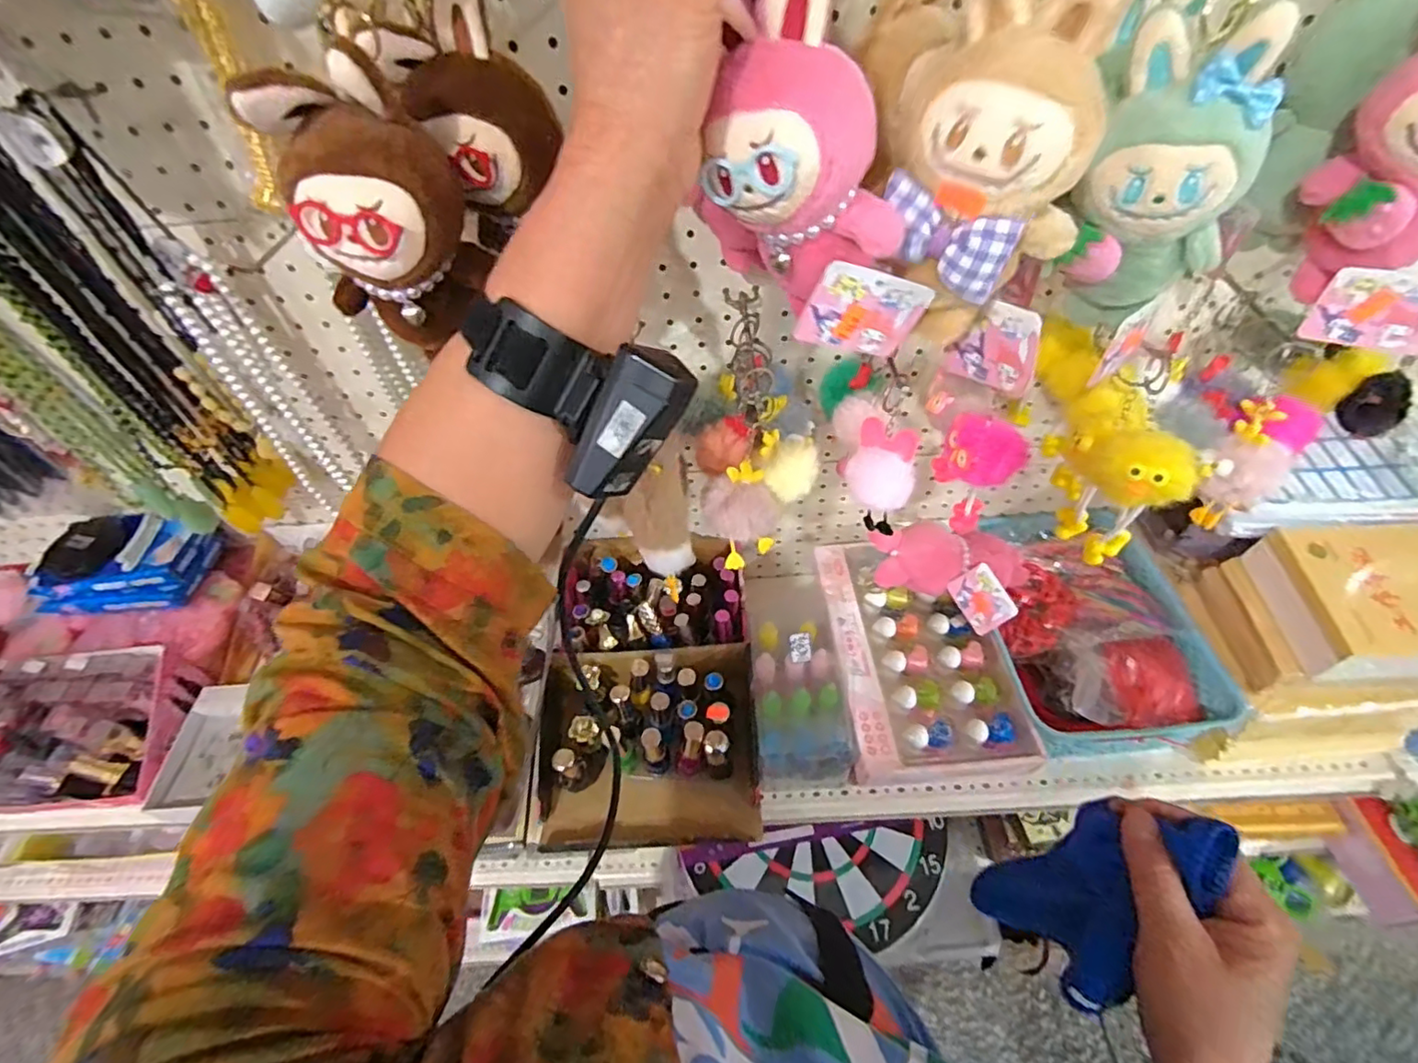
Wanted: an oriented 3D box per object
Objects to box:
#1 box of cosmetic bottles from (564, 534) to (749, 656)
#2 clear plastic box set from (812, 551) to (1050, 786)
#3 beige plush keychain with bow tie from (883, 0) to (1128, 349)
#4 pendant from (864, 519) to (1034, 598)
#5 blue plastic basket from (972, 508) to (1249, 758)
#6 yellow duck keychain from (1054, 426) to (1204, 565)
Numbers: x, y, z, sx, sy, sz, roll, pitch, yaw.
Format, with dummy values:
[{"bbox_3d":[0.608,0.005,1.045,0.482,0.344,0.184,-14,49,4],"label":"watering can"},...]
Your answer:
[{"bbox_3d":[-0.066,0.082,0.740,0.220,0.063,0.135,-1,50,5],"label":"box of cosmetic bottles"},{"bbox_3d":[0.221,0.123,0.659,0.169,0.042,0.264,-4,50,1],"label":"clear plastic box set"},{"bbox_3d":[0.128,-0.164,0.285,0.081,0.146,0.052,11,52,14],"label":"beige plush keychain with bow tie"},{"bbox_3d":[0.262,0.035,0.672,0.165,0.062,0.068,1,50,6],"label":"pendant"},{"bbox_3d":[0.404,0.098,0.666,0.198,0.083,0.252,-4,50,2],"label":"blue plastic basket"},{"bbox_3d":[0.301,-0.027,0.456,0.071,0.125,0.061,29,58,26],"label":"yellow duck keychain"}]

